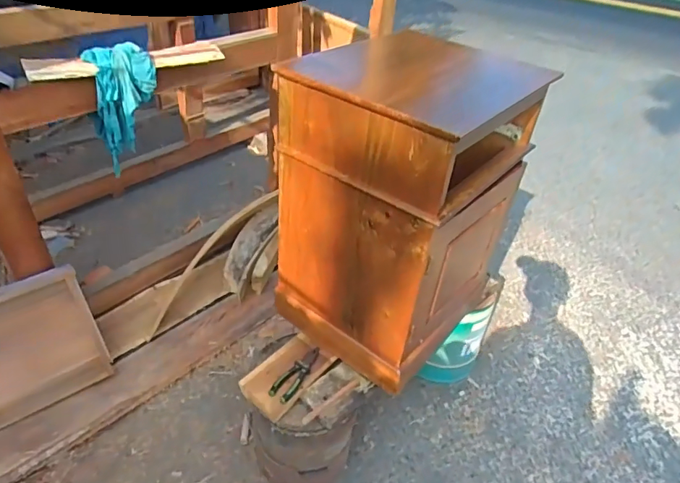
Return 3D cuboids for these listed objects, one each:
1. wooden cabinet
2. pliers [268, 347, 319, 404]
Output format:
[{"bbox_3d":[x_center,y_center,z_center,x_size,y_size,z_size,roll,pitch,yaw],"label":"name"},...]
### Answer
[{"bbox_3d":[0.178,-0.115,1.207,0.407,0.652,0.570,30,42,27],"label":"wooden cabinet"},{"bbox_3d":[-0.103,0.328,1.189,0.051,0.020,0.182,25,39,22],"label":"pliers"}]

